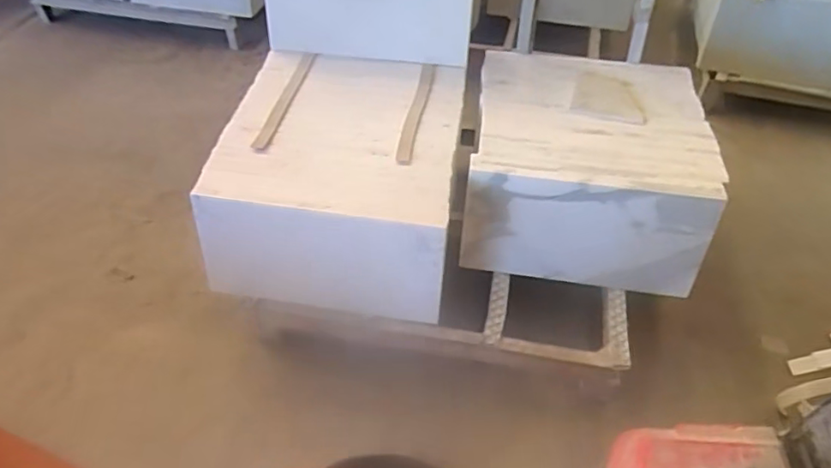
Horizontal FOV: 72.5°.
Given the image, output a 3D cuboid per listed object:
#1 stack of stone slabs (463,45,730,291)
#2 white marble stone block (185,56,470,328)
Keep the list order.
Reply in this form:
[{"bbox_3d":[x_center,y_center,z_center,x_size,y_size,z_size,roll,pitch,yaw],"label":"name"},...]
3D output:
[{"bbox_3d":[0.461,-0.213,1.586,0.580,0.312,0.641,9,48,4],"label":"stack of stone slabs"},{"bbox_3d":[-0.208,-0.169,1.569,0.612,0.349,0.666,8,48,3],"label":"white marble stone block"}]

